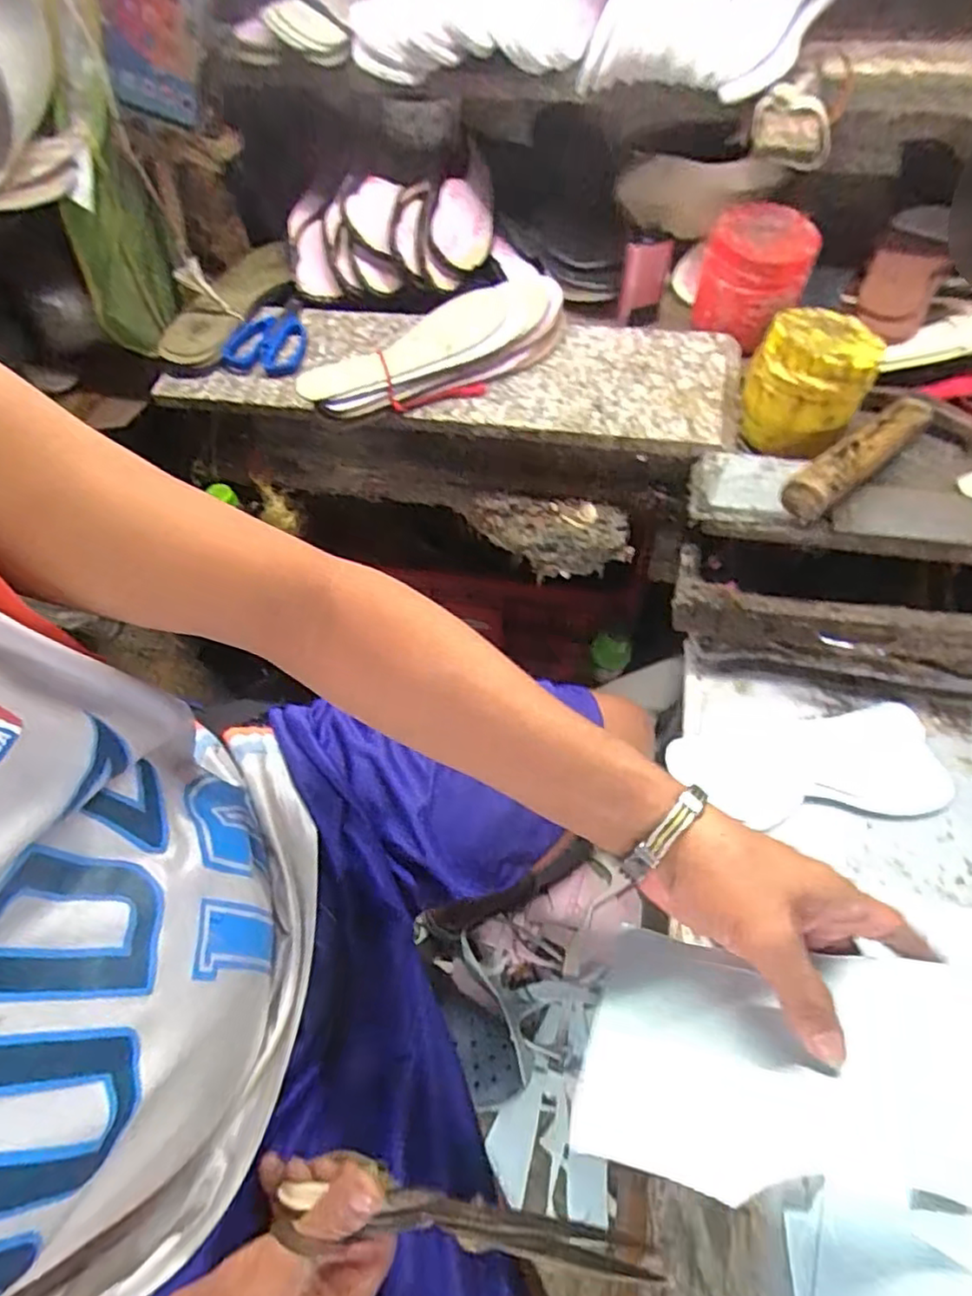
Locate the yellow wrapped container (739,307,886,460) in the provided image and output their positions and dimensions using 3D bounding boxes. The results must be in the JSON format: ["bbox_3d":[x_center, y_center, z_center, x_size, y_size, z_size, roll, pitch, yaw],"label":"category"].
[{"bbox_3d":[0.282,-0.238,0.570,0.094,0.091,0.097,22,62,14],"label":"yellow wrapped container"}]

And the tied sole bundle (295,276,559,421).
[{"bbox_3d":[-0.042,-0.296,0.638,0.281,0.039,0.114,-31,63,-15],"label":"tied sole bundle"}]

